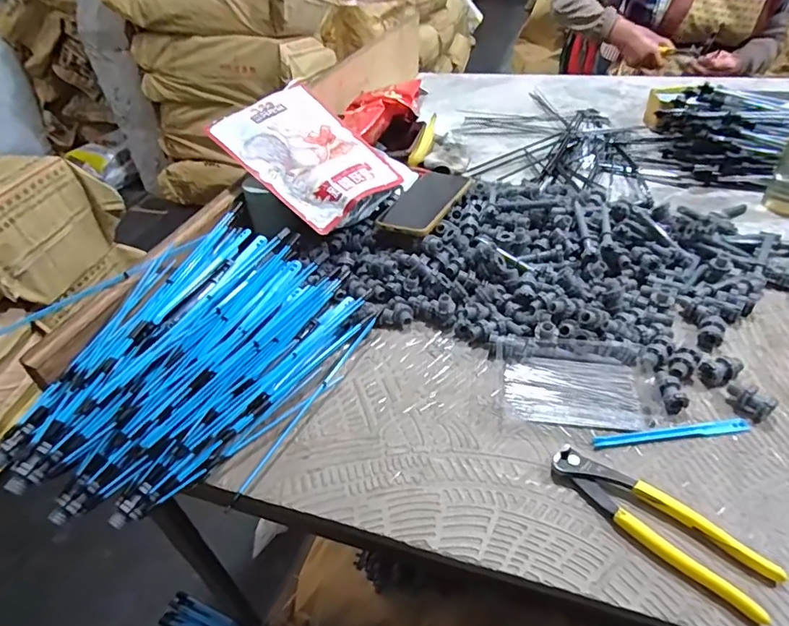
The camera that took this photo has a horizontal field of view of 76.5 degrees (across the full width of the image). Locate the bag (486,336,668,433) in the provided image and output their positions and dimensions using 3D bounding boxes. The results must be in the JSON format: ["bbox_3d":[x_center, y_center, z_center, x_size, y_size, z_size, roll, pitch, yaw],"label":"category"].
[{"bbox_3d":[0.178,0.067,0.499,0.152,0.021,0.094,3,42,11],"label":"bag"}]

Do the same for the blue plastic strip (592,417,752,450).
[{"bbox_3d":[0.251,0.108,0.453,0.140,0.006,0.015,-7,41,-1],"label":"blue plastic strip"}]

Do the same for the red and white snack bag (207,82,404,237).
[{"bbox_3d":[-0.114,-0.220,0.699,0.226,0.053,0.178,42,61,8],"label":"red and white snack bag"}]

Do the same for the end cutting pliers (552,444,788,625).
[{"bbox_3d":[0.203,0.161,0.392,0.165,0.014,0.045,30,53,34],"label":"end cutting pliers"}]

